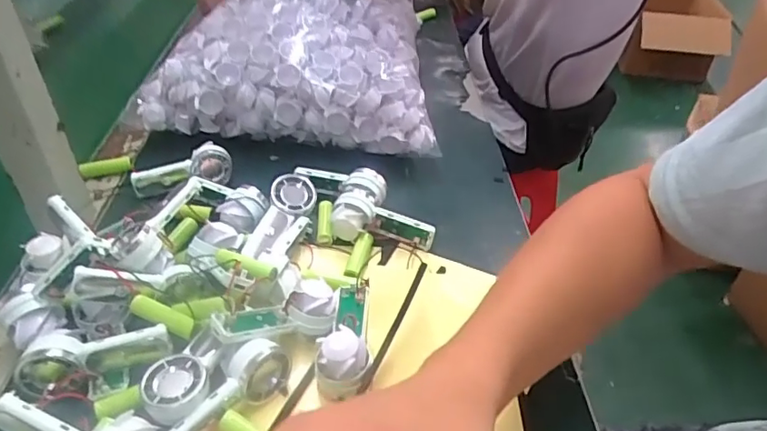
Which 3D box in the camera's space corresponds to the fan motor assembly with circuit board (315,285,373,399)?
[{"bbox_3d":[-0.025,0.081,0.400,0.037,0.033,0.095,4,40,2],"label":"fan motor assembly with circuit board"}]

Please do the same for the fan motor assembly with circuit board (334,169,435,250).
[{"bbox_3d":[0.001,-0.003,0.507,0.094,0.042,0.066,8,40,7],"label":"fan motor assembly with circuit board"}]

